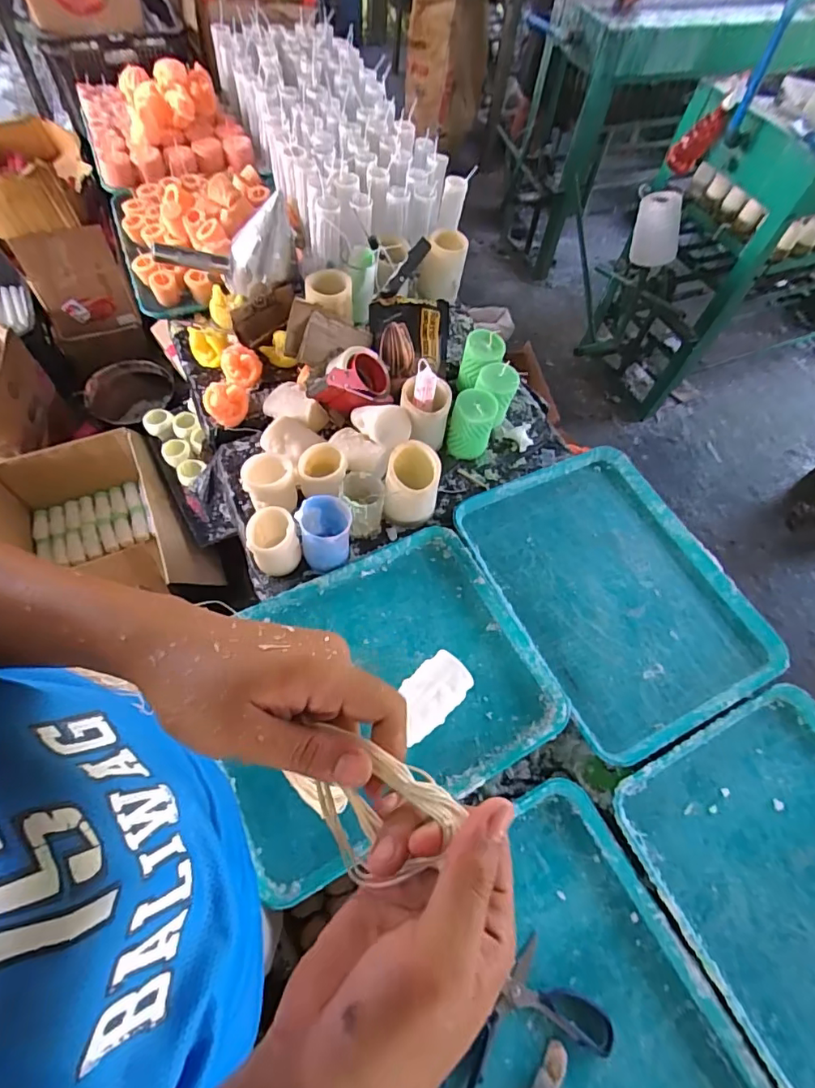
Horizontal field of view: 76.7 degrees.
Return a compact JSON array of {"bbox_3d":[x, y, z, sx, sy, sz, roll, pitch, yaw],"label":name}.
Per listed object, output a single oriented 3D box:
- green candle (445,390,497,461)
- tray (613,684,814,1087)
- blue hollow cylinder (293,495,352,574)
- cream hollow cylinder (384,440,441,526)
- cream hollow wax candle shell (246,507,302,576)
[{"bbox_3d":[0.108,-0.200,0.874,0.068,0.102,0.062,2,61,-3],"label":"green candle"},{"bbox_3d":[0.487,0.424,0.598,0.336,0.029,0.428,-23,65,-16],"label":"tray"},{"bbox_3d":[-0.117,-0.016,0.745,0.076,0.078,0.079,-14,63,-11],"label":"blue hollow cylinder"},{"bbox_3d":[0.005,-0.087,0.794,0.079,0.103,0.095,3,61,-2],"label":"cream hollow cylinder"},{"bbox_3d":[-0.191,-0.004,0.737,0.070,0.069,0.070,-9,62,-9],"label":"cream hollow wax candle shell"}]

